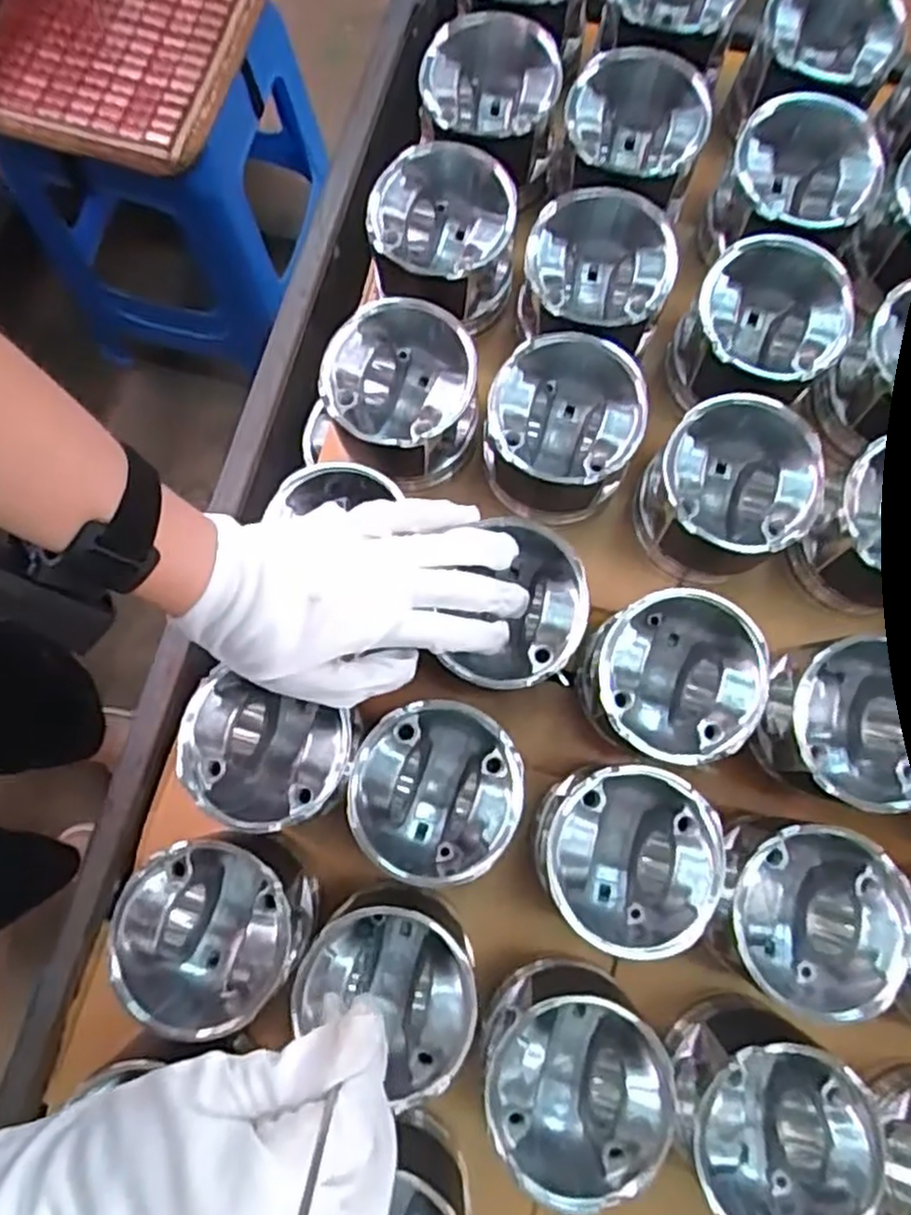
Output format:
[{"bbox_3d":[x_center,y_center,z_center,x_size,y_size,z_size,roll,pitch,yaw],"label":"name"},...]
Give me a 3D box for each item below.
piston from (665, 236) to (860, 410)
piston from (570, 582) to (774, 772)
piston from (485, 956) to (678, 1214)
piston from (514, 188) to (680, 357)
[{"bbox_3d":[0.190,-0.171,0.470,0.084,0.086,0.079,0,78,-1],"label":"piston"},{"bbox_3d":[0.123,0.046,0.437,0.096,0.088,0.094,0,74,0],"label":"piston"},{"bbox_3d":[0.060,0.246,0.398,0.093,0.072,0.095,0,78,-1],"label":"piston"},{"bbox_3d":[0.089,-0.202,0.485,0.092,0.082,0.092,18,79,3],"label":"piston"}]

